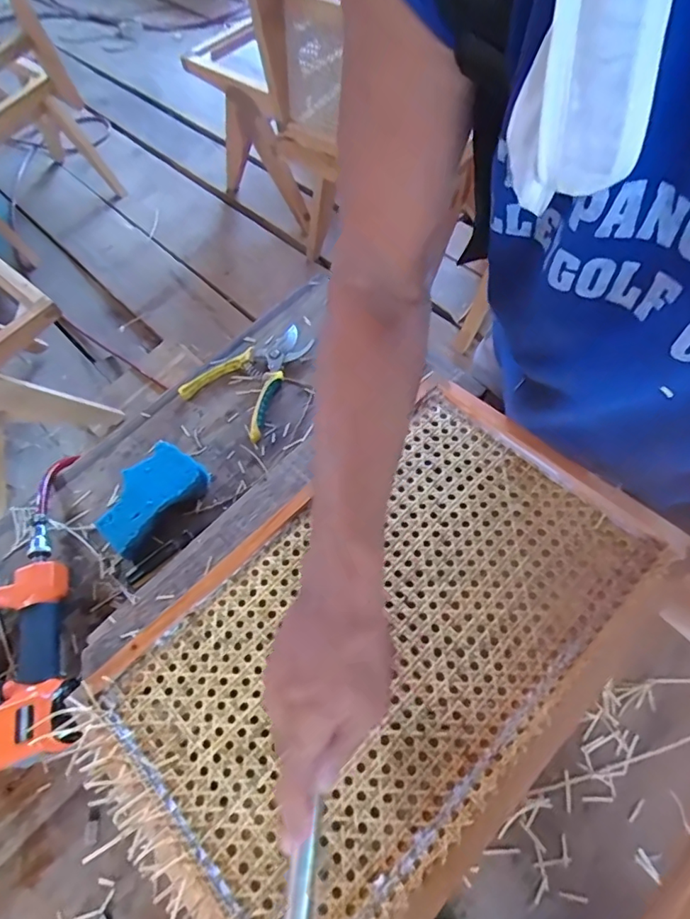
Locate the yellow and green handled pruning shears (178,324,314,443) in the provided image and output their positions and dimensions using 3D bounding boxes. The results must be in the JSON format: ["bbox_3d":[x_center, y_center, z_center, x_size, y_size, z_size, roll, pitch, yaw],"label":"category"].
[{"bbox_3d":[-0.120,-0.121,0.737,0.129,0.021,0.178,32,67,19],"label":"yellow and green handled pruning shears"}]

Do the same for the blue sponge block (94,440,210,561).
[{"bbox_3d":[-0.235,0.046,0.633,0.080,0.057,0.136,35,68,20],"label":"blue sponge block"}]

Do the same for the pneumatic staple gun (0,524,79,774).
[{"bbox_3d":[-0.367,0.201,0.558,0.149,0.068,0.254,-23,62,-10],"label":"pneumatic staple gun"}]

